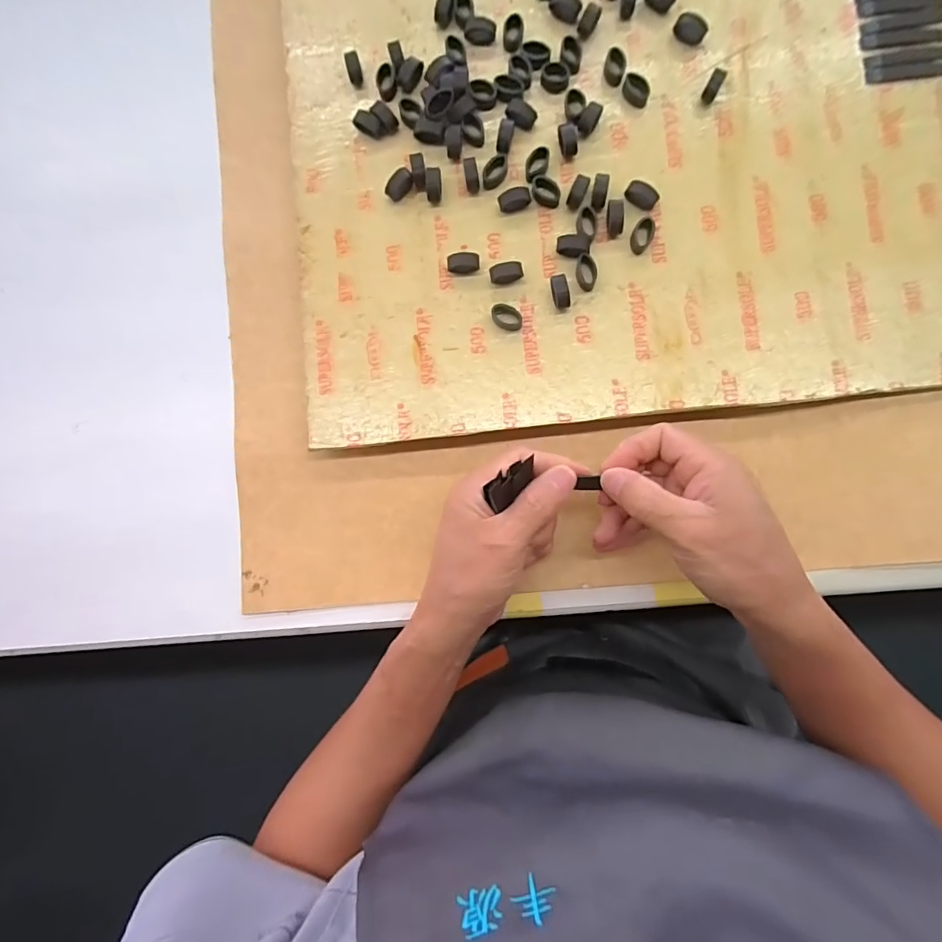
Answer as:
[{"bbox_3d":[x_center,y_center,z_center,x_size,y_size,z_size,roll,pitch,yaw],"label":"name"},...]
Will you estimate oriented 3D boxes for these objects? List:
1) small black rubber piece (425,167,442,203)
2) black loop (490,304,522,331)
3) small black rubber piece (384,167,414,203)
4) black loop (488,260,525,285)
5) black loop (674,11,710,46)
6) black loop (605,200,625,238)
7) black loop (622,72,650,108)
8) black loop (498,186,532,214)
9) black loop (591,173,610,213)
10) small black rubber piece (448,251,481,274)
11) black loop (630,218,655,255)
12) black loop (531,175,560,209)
[{"bbox_3d":[-0.026,-0.198,0.346,0.010,0.012,0.020,1,88,3],"label":"small black rubber piece"},{"bbox_3d":[0.025,-0.105,0.339,0.022,0.008,0.015,38,90,3],"label":"black loop"},{"bbox_3d":[-0.049,-0.199,0.348,0.012,0.014,0.020,45,91,3],"label":"small black rubber piece"},{"bbox_3d":[0.024,-0.135,0.341,0.023,0.009,0.012,-10,88,2],"label":"black loop"},{"bbox_3d":[0.152,-0.306,0.345,0.023,0.010,0.012,39,90,3],"label":"black loop"},{"bbox_3d":[0.098,-0.172,0.337,0.012,0.009,0.022,2,88,3],"label":"black loop"},{"bbox_3d":[0.113,-0.262,0.344,0.014,0.006,0.023,-39,87,1],"label":"black loop"},{"bbox_3d":[0.030,-0.187,0.344,0.022,0.008,0.013,-13,88,2],"label":"black loop"},{"bbox_3d":[0.088,-0.188,0.340,0.010,0.010,0.024,8,89,3],"label":"black loop"},{"bbox_3d":[-0.005,-0.143,0.344,0.022,0.010,0.014,5,89,3],"label":"small black rubber piece"},{"bbox_3d":[0.115,-0.158,0.336,0.013,0.010,0.021,24,90,3],"label":"black loop"},{"bbox_3d":[0.051,-0.191,0.342,0.024,0.009,0.013,42,91,3],"label":"black loop"}]

